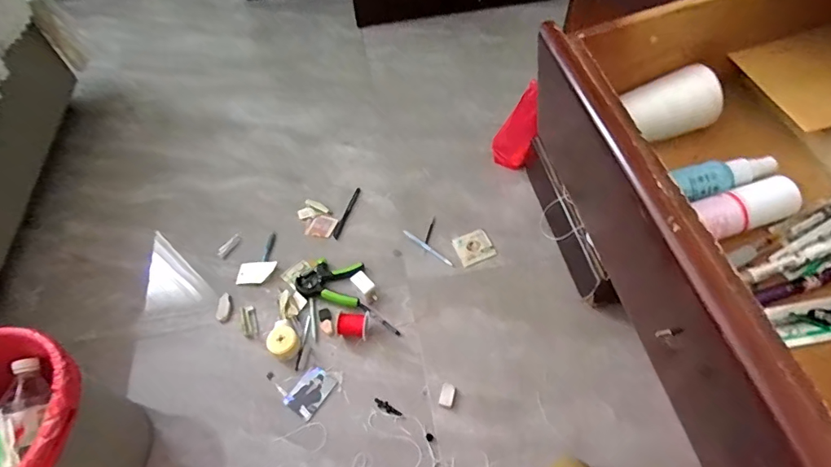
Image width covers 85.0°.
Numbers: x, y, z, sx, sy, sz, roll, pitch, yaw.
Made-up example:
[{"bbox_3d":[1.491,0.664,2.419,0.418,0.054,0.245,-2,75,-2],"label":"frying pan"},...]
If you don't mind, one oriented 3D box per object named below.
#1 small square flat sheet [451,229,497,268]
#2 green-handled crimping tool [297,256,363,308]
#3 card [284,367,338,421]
[{"bbox_3d":[0.129,0.031,1.004,0.082,0.005,0.074,-20,60,-8],"label":"small square flat sheet"},{"bbox_3d":[-0.182,0.098,0.954,0.145,0.033,0.096,8,56,9],"label":"green-handled crimping tool"},{"bbox_3d":[-0.194,0.297,0.846,0.063,0.007,0.086,33,64,19],"label":"card"}]

